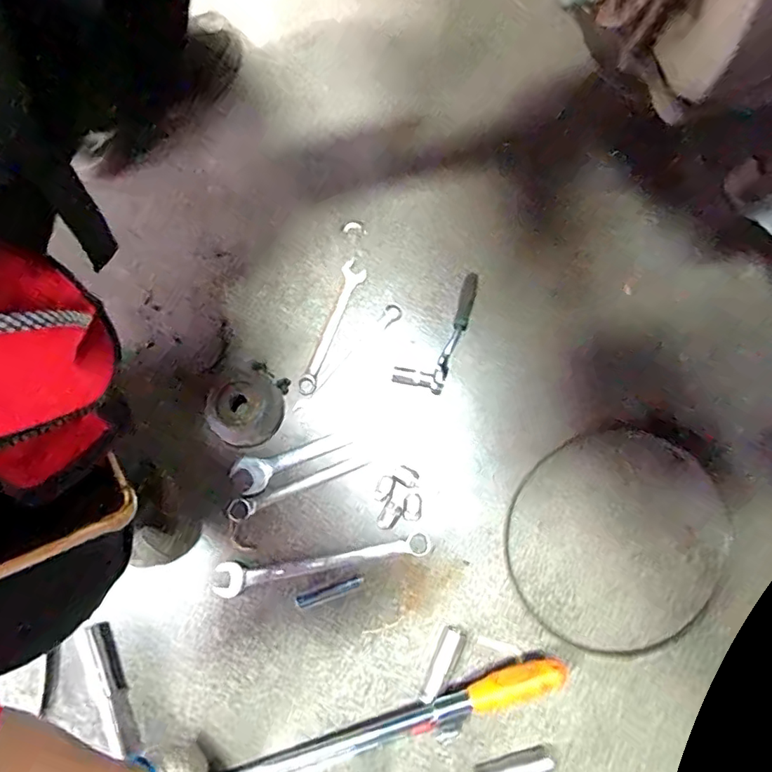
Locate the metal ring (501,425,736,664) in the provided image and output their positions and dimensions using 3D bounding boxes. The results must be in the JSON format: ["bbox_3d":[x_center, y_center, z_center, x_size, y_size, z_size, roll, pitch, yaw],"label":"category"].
[{"bbox_3d":[0.265,0.175,0.598,0.261,0.005,0.239,-41,81,-6],"label":"metal ring"}]

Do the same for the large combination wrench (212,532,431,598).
[{"bbox_3d":[-0.073,0.201,0.594,0.246,0.009,0.034,-10,79,-1],"label":"large combination wrench"}]

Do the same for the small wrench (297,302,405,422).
[{"bbox_3d":[-0.046,-0.029,0.642,0.022,0.004,0.182,40,82,8],"label":"small wrench"}]

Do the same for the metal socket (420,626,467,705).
[{"bbox_3d":[0.062,0.304,0.566,0.028,0.018,0.080,22,80,5],"label":"metal socket"}]

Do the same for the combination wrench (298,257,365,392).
[{"bbox_3d":[-0.066,-0.072,0.649,0.028,0.006,0.178,19,80,5],"label":"combination wrench"}]

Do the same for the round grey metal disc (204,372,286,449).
[{"bbox_3d":[-0.167,0.028,0.618,0.083,0.025,0.087,0,79,1],"label":"round grey metal disc"}]

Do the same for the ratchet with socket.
[{"bbox_3d":[0.064,-0.071,0.636,0.061,0.017,0.157,21,80,5],"label":"ratchet with socket"}]

